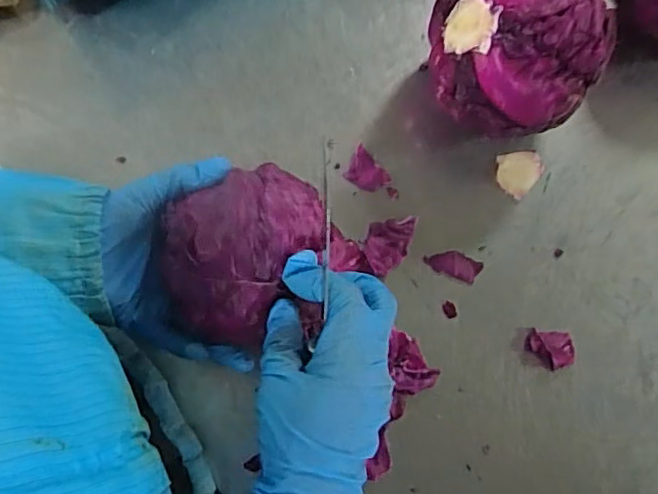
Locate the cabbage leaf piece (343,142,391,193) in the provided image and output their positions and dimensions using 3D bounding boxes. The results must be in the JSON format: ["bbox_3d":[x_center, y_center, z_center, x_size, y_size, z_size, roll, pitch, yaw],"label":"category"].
[{"bbox_3d":[0.032,-0.060,0.470,0.036,0.004,0.029,35,77,7],"label":"cabbage leaf piece"}]

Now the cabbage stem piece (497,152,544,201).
[{"bbox_3d":[0.151,-0.062,0.473,0.034,0.008,0.039,42,78,8],"label":"cabbage stem piece"}]

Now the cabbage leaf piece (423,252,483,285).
[{"bbox_3d":[0.096,0.013,0.455,0.043,0.004,0.019,20,76,3],"label":"cabbage leaf piece"}]

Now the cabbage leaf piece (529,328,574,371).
[{"bbox_3d":[0.166,0.076,0.439,0.029,0.012,0.028,8,75,0],"label":"cabbage leaf piece"}]

